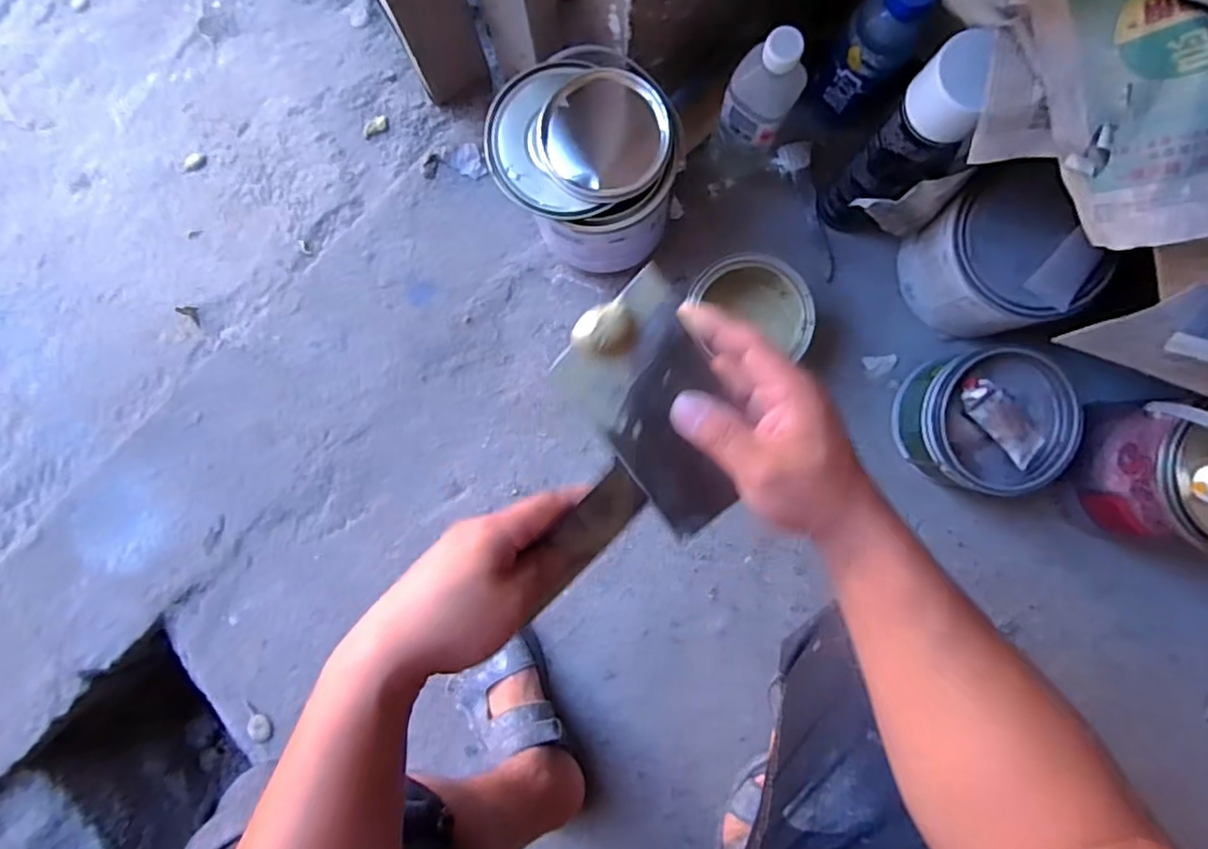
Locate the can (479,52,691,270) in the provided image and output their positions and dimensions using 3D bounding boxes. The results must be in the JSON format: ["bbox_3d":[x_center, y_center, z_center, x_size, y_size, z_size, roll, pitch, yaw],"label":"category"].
[{"bbox_3d":[-0.009,-0.279,0.665,0.177,0.178,0.184,0,89,1],"label":"can"}]

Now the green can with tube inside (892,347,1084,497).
[{"bbox_3d":[0.412,-0.003,0.691,0.159,0.103,0.148,2,89,1],"label":"green can with tube inside"}]

